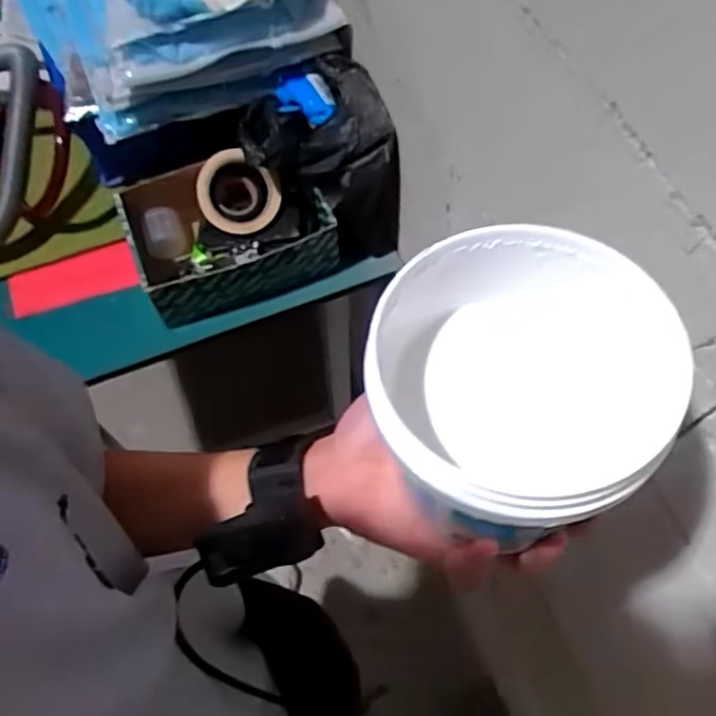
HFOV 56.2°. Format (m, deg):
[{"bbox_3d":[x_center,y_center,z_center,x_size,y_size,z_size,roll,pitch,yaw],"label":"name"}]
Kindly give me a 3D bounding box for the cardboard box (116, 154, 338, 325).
[{"bbox_3d":[-0.166,-0.166,0.856,0.234,0.099,0.179,-22,66,-10],"label":"cardboard box"}]

